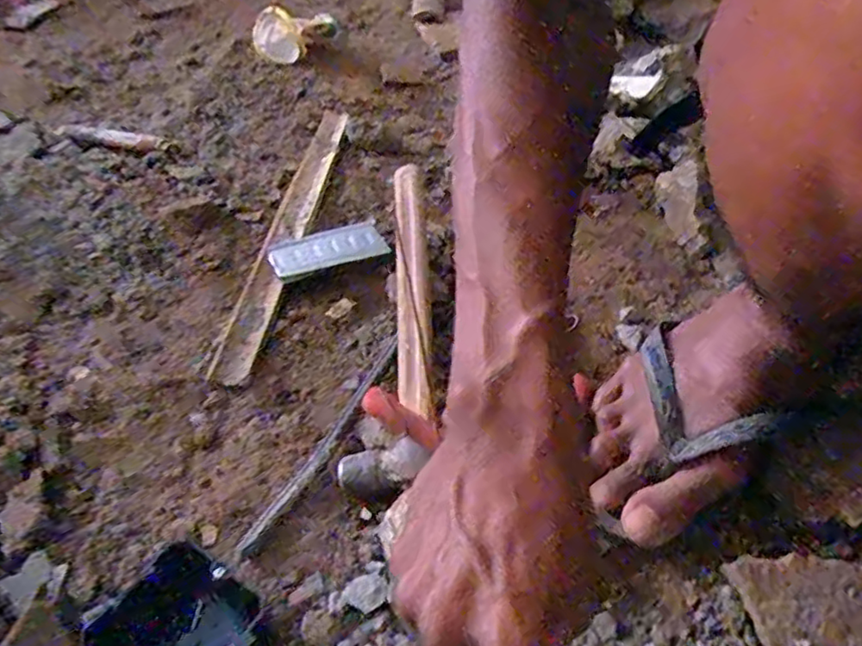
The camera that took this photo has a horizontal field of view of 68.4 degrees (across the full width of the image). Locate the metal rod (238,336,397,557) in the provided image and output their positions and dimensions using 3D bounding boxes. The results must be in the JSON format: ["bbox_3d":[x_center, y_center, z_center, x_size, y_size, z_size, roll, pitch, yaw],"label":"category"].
[{"bbox_3d":[-0.068,0.075,0.425,0.013,0.012,0.178,23,51,16],"label":"metal rod"}]

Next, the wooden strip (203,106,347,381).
[{"bbox_3d":[-0.126,-0.095,0.573,0.034,0.011,0.367,8,48,3],"label":"wooden strip"}]

